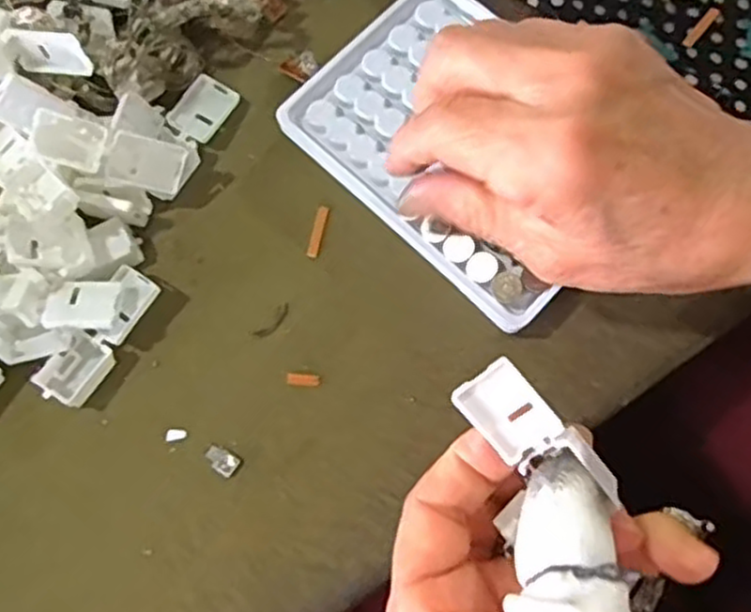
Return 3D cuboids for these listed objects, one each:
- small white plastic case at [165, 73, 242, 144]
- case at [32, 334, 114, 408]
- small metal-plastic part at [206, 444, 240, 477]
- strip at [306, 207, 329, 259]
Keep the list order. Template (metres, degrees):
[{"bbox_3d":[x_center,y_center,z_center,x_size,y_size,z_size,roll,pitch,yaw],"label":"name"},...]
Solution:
[{"bbox_3d":[-0.073,-0.082,0.313,0.022,0.007,0.030,28,77,9],"label":"small white plastic case"},{"bbox_3d":[-0.112,0.024,0.281,0.017,0.014,0.025,33,78,10],"label":"case"},{"bbox_3d":[-0.057,0.056,0.275,0.013,0.004,0.008,37,79,11],"label":"small metal-plastic part"},{"bbox_3d":[-0.023,-0.030,0.297,0.004,0.004,0.021,12,75,5],"label":"strip"}]

